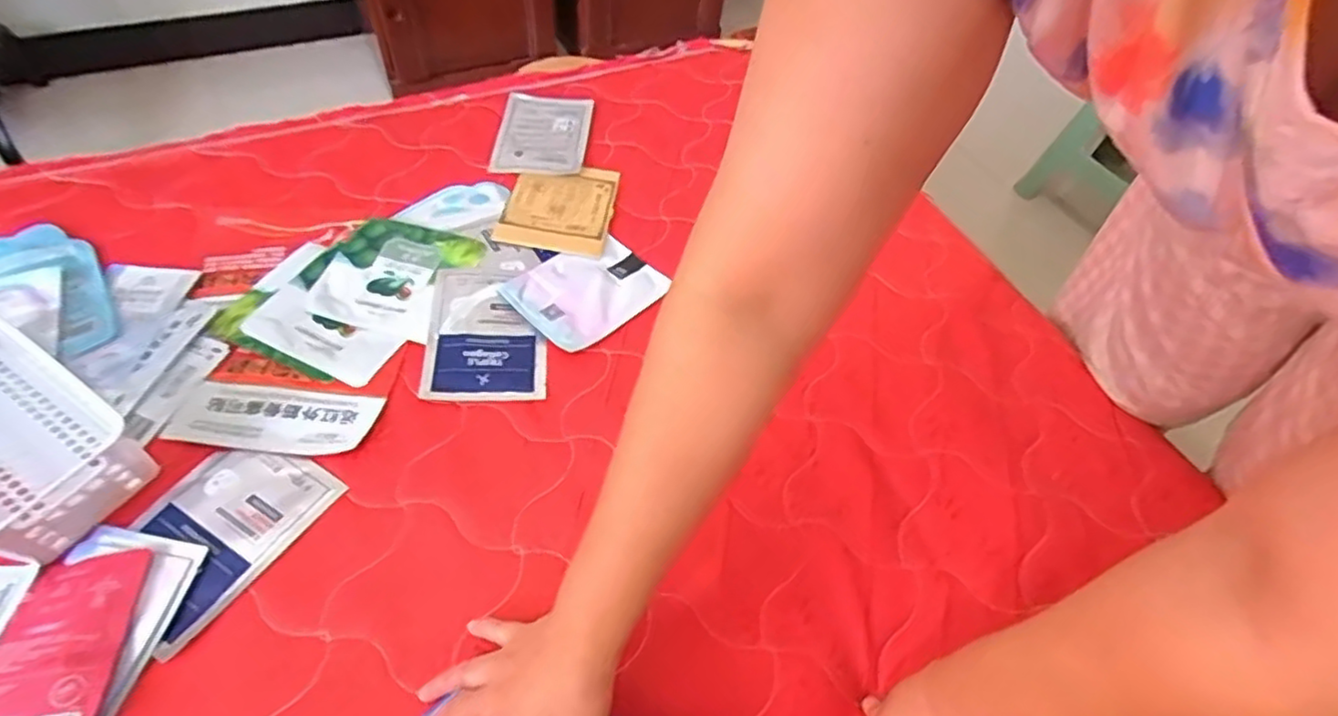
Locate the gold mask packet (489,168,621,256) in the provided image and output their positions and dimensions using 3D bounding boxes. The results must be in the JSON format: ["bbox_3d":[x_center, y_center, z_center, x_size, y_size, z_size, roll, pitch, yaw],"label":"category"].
[{"bbox_3d":[-0.133,-0.187,0.803,0.127,0.007,0.152,8,53,0],"label":"gold mask packet"}]

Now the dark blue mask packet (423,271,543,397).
[{"bbox_3d":[-0.187,-0.025,0.686,0.116,0.013,0.154,1,59,-10],"label":"dark blue mask packet"}]

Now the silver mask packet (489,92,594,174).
[{"bbox_3d":[-0.168,-0.308,0.891,0.118,0.010,0.173,3,54,-4],"label":"silver mask packet"}]

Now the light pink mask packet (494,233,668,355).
[{"bbox_3d":[-0.088,-0.078,0.730,0.118,0.013,0.154,40,60,21],"label":"light pink mask packet"}]

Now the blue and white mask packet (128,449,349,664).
[{"bbox_3d":[-0.370,0.137,0.541,0.118,0.005,0.161,29,56,15],"label":"blue and white mask packet"}]

